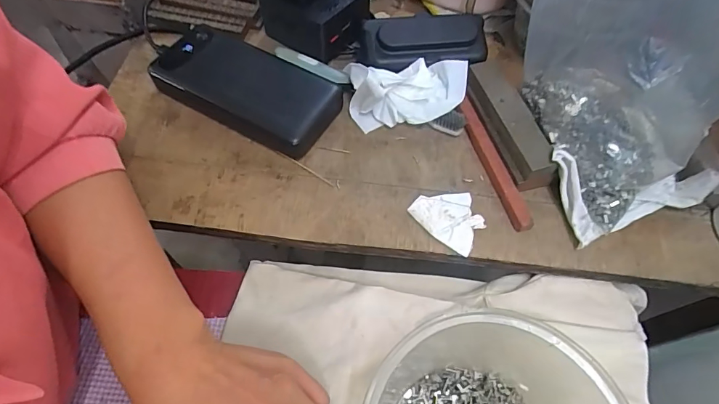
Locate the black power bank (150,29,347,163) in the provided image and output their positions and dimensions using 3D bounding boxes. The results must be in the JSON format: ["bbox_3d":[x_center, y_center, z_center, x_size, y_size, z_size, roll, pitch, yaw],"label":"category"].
[{"bbox_3d":[-0.097,-0.099,0.355,0.155,0.029,0.072,27,64,13],"label":"black power bank"}]

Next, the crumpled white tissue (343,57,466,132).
[{"bbox_3d":[0.037,-0.091,0.344,0.090,0.047,0.044,2,61,0],"label":"crumpled white tissue"}]

